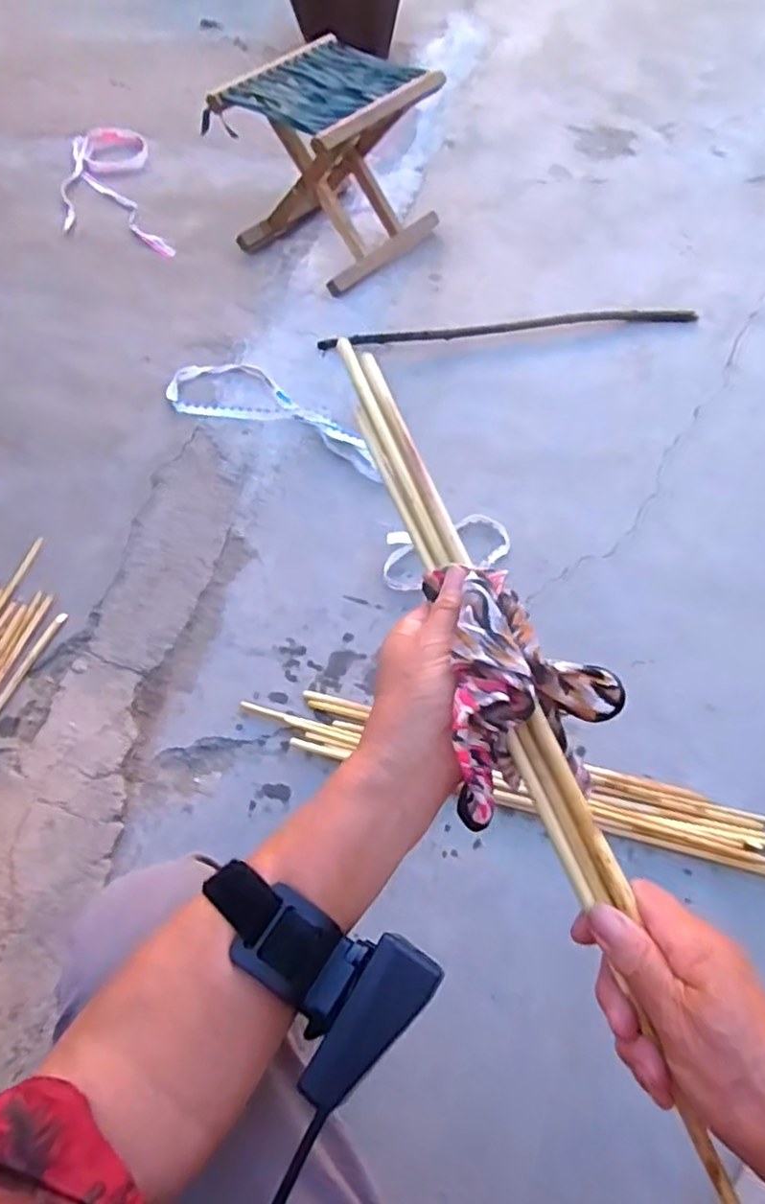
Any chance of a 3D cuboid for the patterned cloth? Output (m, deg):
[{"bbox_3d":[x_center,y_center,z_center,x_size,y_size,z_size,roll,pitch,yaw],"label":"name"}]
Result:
[{"bbox_3d":[0.075,0.042,0.361,0.096,0.074,0.132,-7,61,0],"label":"patterned cloth"}]

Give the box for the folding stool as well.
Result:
[{"bbox_3d":[-0.089,-0.801,1.272,0.281,0.294,0.290,36,67,20],"label":"folding stool"}]

